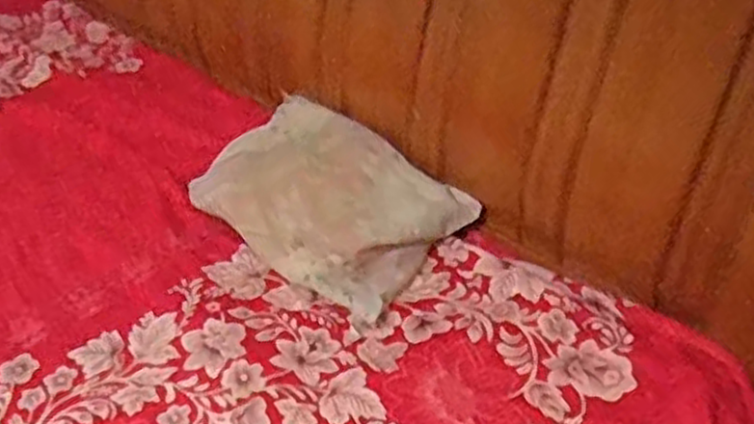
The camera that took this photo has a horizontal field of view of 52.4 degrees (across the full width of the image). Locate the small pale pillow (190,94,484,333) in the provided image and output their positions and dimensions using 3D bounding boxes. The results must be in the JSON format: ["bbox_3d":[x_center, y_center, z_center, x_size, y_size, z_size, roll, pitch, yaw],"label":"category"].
[{"bbox_3d":[-0.073,-0.022,1.030,0.360,0.058,0.239,34,62,26],"label":"small pale pillow"}]

